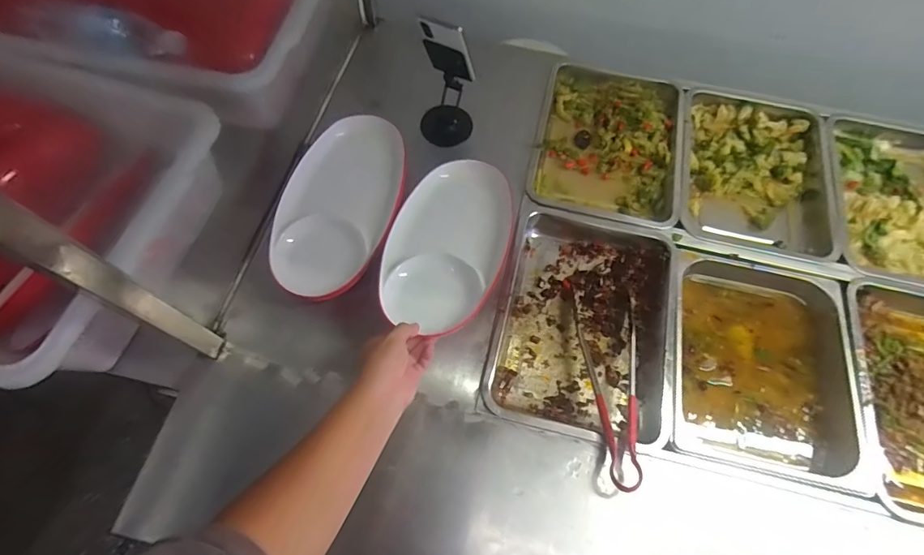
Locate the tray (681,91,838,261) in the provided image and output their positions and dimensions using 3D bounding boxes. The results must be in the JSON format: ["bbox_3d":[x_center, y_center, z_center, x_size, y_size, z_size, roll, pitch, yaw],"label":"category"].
[{"bbox_3d":[0.531,-0.191,0.847,0.261,0.067,0.332,13,67,3],"label":"tray"}]

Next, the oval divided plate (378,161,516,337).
[{"bbox_3d":[-0.018,-0.062,0.682,0.167,0.050,0.299,14,67,3],"label":"oval divided plate"}]

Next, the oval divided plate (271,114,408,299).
[{"bbox_3d":[-0.192,-0.115,0.719,0.169,0.038,0.313,10,67,2],"label":"oval divided plate"}]

